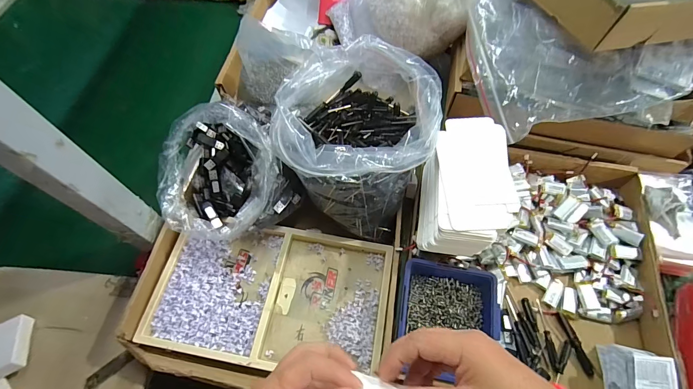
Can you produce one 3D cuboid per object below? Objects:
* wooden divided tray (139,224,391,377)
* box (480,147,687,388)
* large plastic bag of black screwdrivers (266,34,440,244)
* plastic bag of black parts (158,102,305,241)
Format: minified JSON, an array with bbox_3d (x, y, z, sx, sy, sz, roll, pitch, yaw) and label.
[{"bbox_3d":[-0.105,0.142,0.483,0.322,0.028,0.190,9,62,4],"label":"wooden divided tray"},{"bbox_3d":[0.322,0.106,0.489,0.231,0.061,0.359,12,62,5],"label":"box"},{"bbox_3d":[0.018,-0.086,0.472,0.199,0.177,0.209,33,66,16],"label":"large plastic bag of black screwdrivers"},{"bbox_3d":[-0.189,-0.041,0.516,0.197,0.135,0.203,-19,64,-11],"label":"plastic bag of black parts"}]

